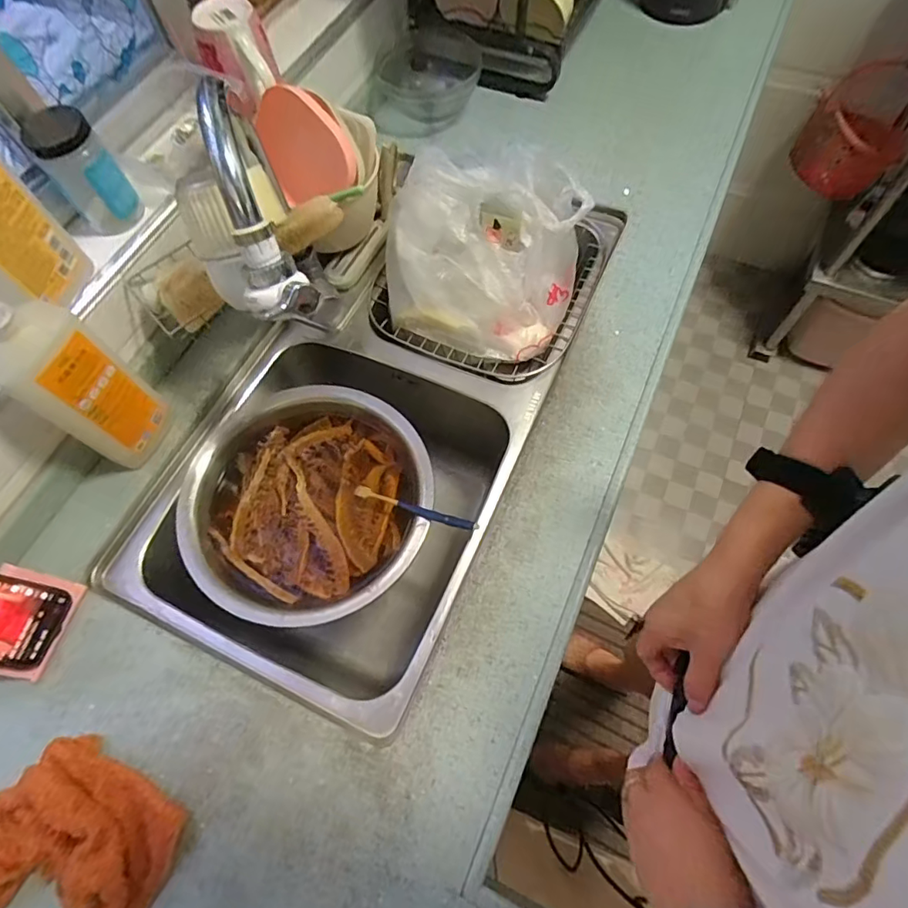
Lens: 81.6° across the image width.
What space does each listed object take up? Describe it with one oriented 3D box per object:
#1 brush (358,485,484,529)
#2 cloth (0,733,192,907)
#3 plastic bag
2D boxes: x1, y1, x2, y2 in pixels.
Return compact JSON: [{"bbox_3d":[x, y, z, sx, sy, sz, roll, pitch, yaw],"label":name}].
[{"bbox_3d":[-0.047,0.064,0.623,0.174,0.016,0.013,14,65,30],"label":"brush"},{"bbox_3d":[-0.329,0.340,0.446,0.157,0.050,0.145,34,71,16],"label":"cloth"},{"bbox_3d":[0.042,-0.277,0.710,0.239,0.185,0.227,10,66,7],"label":"plastic bag"}]

